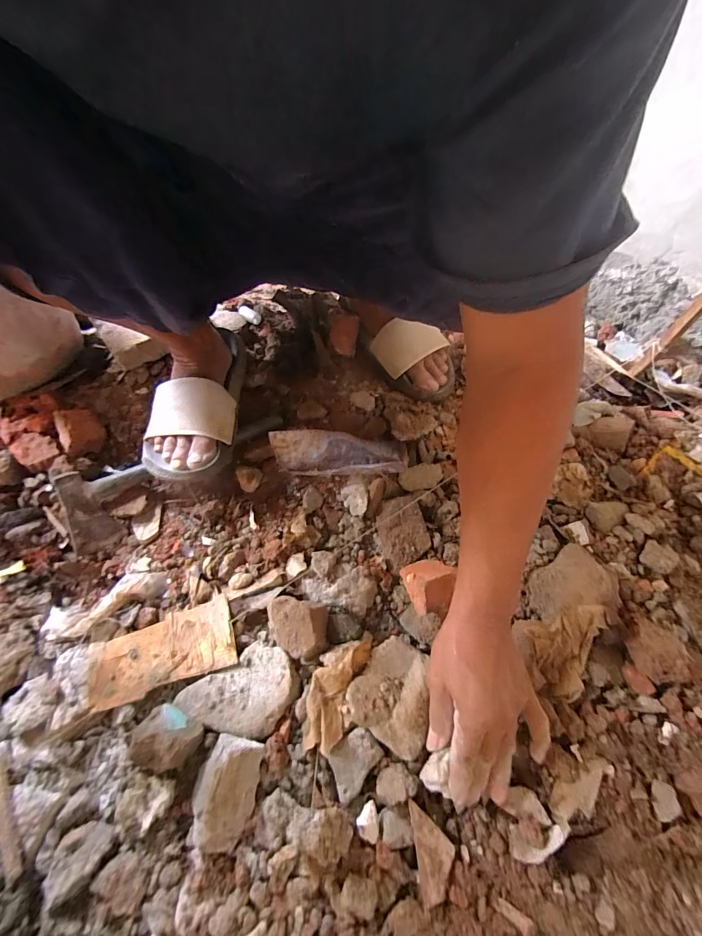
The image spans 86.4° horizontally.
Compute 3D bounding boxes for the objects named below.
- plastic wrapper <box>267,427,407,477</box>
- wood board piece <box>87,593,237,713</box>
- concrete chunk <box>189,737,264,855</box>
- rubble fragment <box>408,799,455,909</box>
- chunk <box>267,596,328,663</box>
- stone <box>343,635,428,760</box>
[{"bbox_3d":[-0.015,-0.020,0.482,0.171,0.030,0.048,1,57,2],"label":"plastic wrapper"},{"bbox_3d":[-0.192,0.188,0.381,0.139,0.009,0.068,-18,59,-10],"label":"wood board piece"},{"bbox_3d":[-0.108,0.275,0.319,0.049,0.025,0.075,7,58,6],"label":"concrete chunk"},{"bbox_3d":[0.066,0.306,0.300,0.030,0.013,0.057,-5,57,-2],"label":"rubble fragment"},{"bbox_3d":[-0.056,0.164,0.385,0.066,0.025,0.050,14,59,10],"label":"chunk"},{"bbox_3d":[0.043,0.211,0.353,0.073,0.035,0.080,27,62,18],"label":"stone"}]

